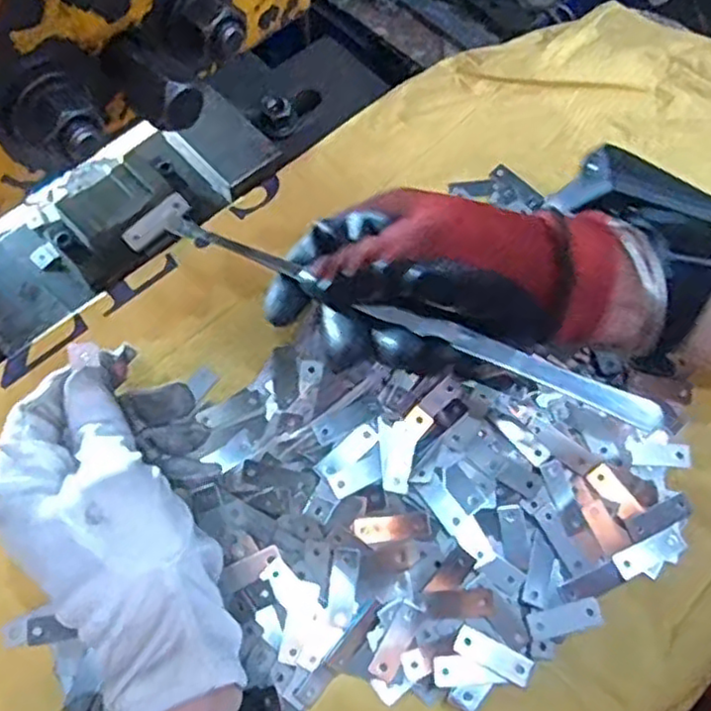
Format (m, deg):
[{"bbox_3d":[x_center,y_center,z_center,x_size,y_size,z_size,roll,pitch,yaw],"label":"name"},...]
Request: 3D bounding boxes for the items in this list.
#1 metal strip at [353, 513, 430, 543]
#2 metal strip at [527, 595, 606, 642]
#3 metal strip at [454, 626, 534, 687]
[{"bbox_3d":[0.018,0.081,0.325,0.036,0.004,0.011,-4,66,-2],"label":"metal strip"},{"bbox_3d":[0.097,0.121,0.316,0.035,0.004,0.014,-10,65,-9],"label":"metal strip"},{"bbox_3d":[0.062,0.134,0.307,0.035,0.004,0.013,26,68,11],"label":"metal strip"}]

